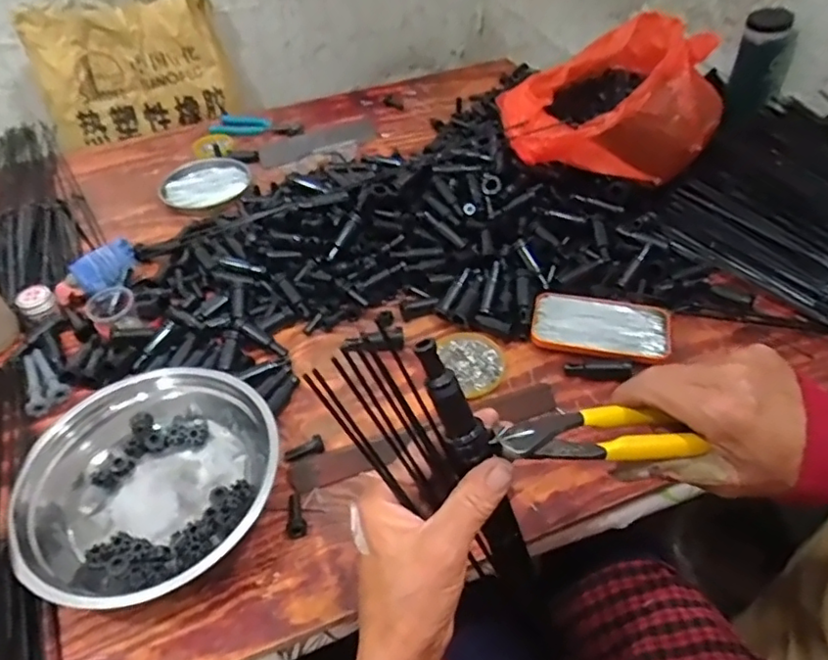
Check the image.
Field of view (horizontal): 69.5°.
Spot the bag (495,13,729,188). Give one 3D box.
[{"bbox_3d":[0.269,-0.306,0.803,0.336,0.132,0.219,-34,53,-26],"label":"bag"}]

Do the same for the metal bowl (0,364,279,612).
[{"bbox_3d":[-0.228,0.132,0.529,0.215,0.068,0.197,-18,48,-14],"label":"metal bowl"}]

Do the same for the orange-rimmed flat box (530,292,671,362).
[{"bbox_3d":[0.206,-0.003,0.659,0.145,0.013,0.083,9,47,12],"label":"orange-rimmed flat box"}]

